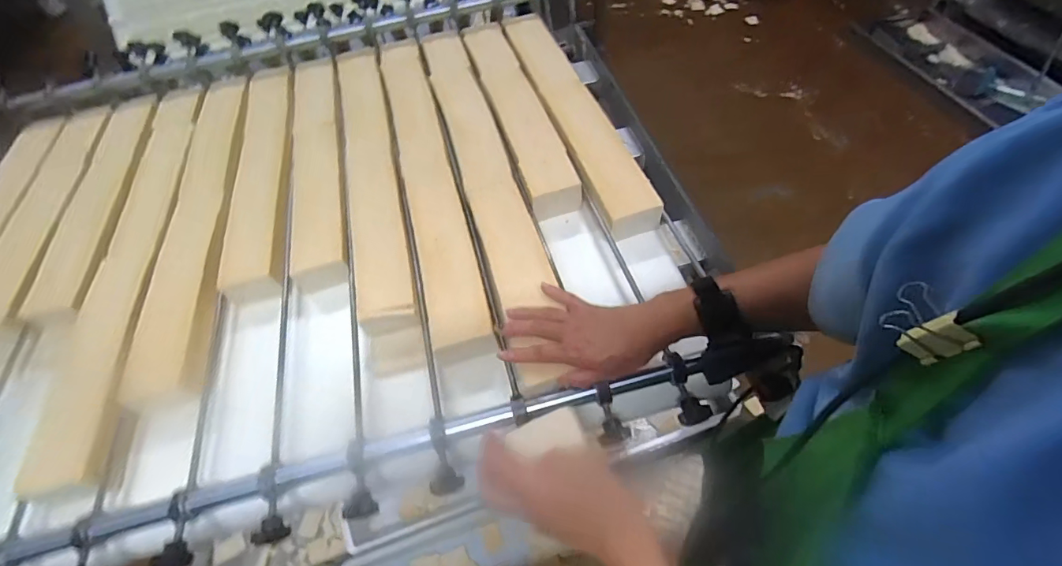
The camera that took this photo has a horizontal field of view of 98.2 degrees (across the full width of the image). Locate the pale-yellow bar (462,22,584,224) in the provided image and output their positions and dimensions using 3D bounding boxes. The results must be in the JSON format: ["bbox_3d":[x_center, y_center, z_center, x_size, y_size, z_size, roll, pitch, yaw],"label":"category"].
[{"bbox_3d":[-0.029,-0.324,0.833,0.084,0.052,0.566,-15,55,-4],"label":"pale-yellow bar"}]

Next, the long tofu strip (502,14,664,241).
[{"bbox_3d":[0.069,-0.316,0.819,0.093,0.056,0.600,-16,55,-5],"label":"long tofu strip"}]

